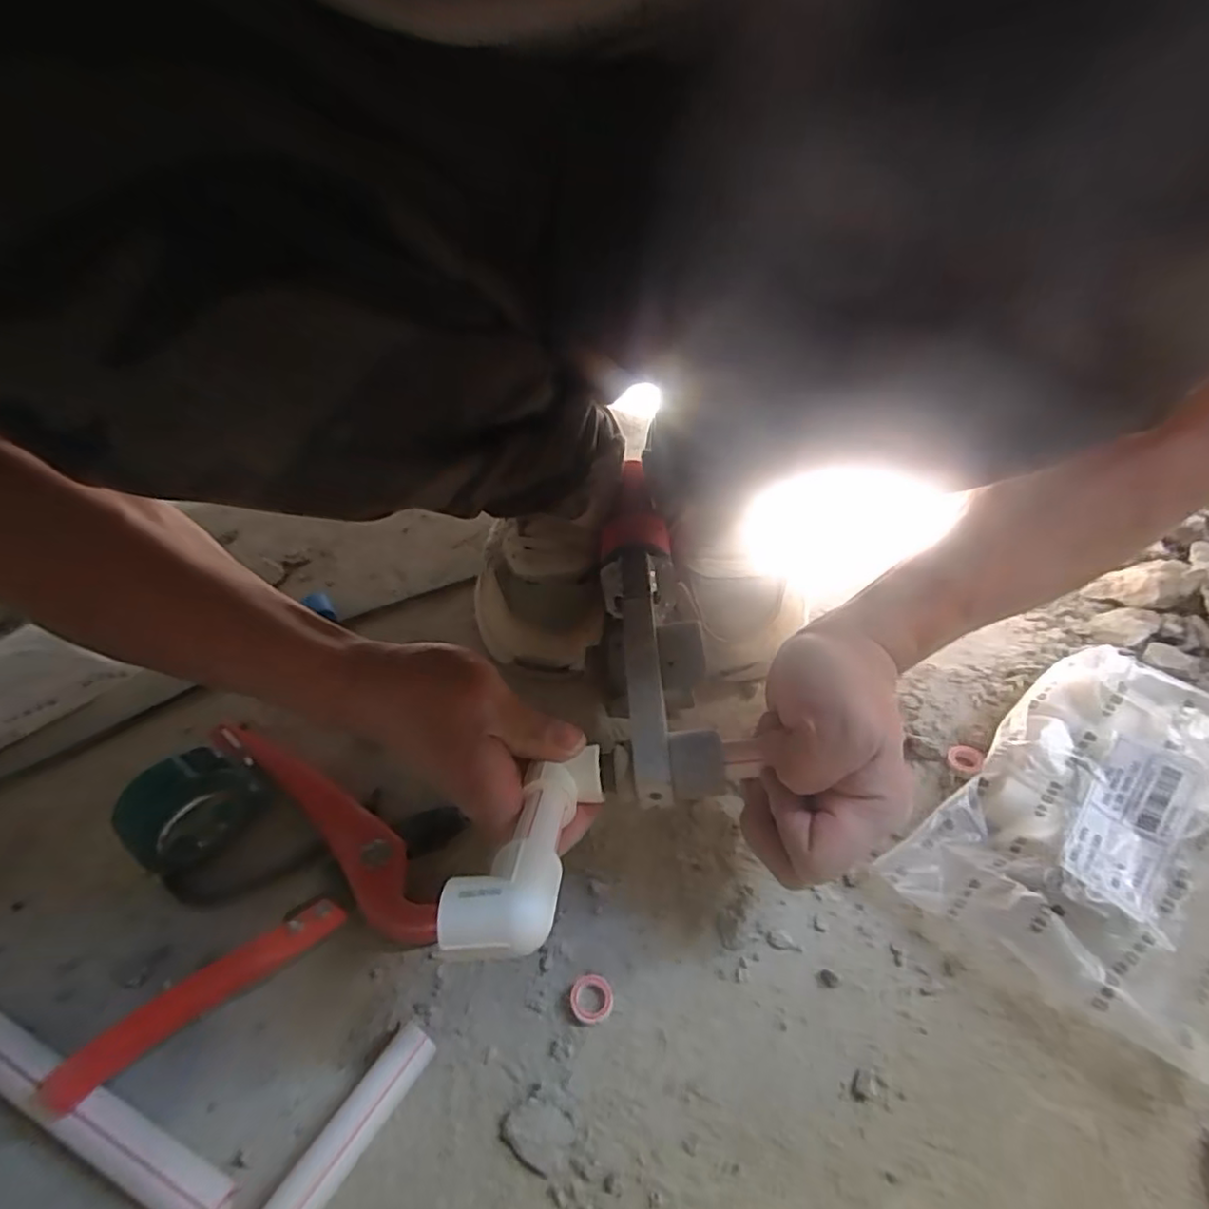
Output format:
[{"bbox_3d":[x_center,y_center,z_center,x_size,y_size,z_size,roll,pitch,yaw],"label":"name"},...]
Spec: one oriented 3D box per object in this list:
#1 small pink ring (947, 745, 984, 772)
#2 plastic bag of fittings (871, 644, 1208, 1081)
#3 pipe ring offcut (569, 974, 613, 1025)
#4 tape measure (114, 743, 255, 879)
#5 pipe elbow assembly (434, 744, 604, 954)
[{"bbox_3d":[0.234,0.099,0.403,0.020,0.008,0.020,-2,44,2],"label":"small pink ring"},{"bbox_3d":[0.280,0.117,0.343,0.219,0.047,0.144,-34,52,-28],"label":"plastic bag of fittings"},{"bbox_3d":[-0.006,0.198,0.312,0.021,0.004,0.021,-2,44,2],"label":"pipe ring offcut"},{"bbox_3d":[-0.236,0.121,0.358,0.032,0.068,0.062,32,55,31],"label":"tape measure"},{"bbox_3d":[-0.030,0.103,0.276,0.038,0.022,0.115,9,18,13],"label":"pipe elbow assembly"}]

